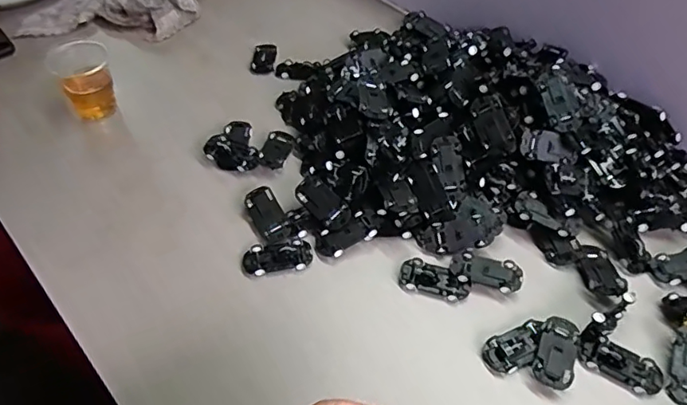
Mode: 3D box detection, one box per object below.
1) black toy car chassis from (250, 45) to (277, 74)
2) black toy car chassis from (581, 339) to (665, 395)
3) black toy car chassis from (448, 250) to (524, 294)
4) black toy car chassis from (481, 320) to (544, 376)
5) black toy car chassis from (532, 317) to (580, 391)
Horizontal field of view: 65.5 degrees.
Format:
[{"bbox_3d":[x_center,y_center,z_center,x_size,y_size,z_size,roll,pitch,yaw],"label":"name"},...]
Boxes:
[{"bbox_3d":[-0.109,-0.196,0.729,0.031,0.011,0.053,2,51,4],"label":"black toy car chassis"},{"bbox_3d":[0.232,0.135,0.445,0.065,0.010,0.030,24,55,20],"label":"black toy car chassis"},{"bbox_3d":[0.134,0.065,0.500,0.064,0.011,0.033,13,52,12],"label":"black toy car chassis"},{"bbox_3d":[0.147,0.123,0.454,0.059,0.017,0.032,-18,53,-13],"label":"black toy car chassis"},{"bbox_3d":[0.179,0.127,0.450,0.031,0.014,0.063,20,54,17],"label":"black toy car chassis"}]

